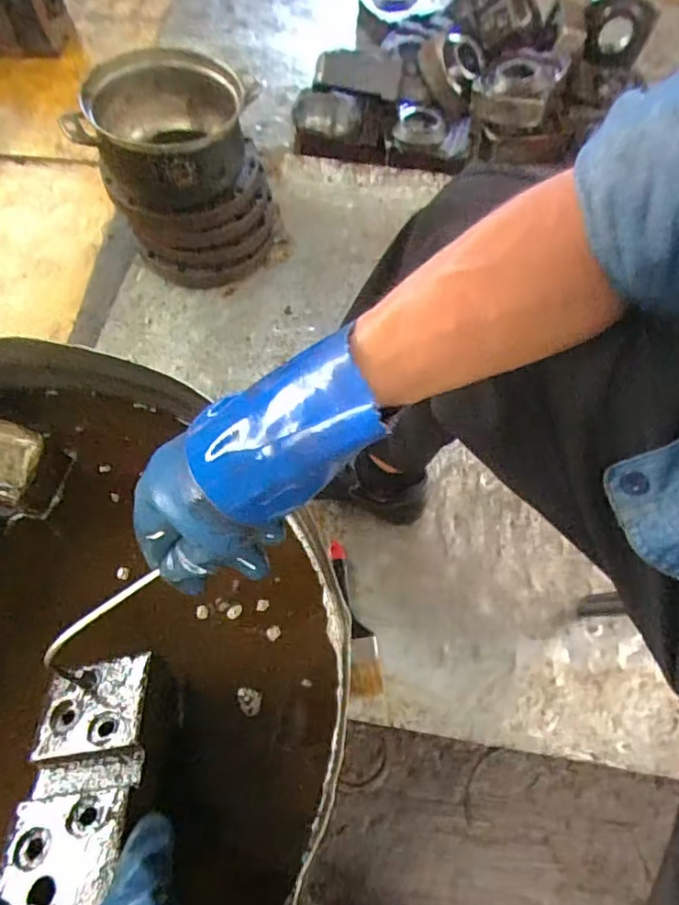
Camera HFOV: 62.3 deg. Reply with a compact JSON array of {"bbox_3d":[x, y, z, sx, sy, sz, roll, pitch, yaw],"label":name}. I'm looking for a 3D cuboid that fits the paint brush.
[{"bbox_3d":[0.022,0.224,0.777,0.043,0.010,0.210,-7,64,-5],"label":"paint brush"}]

